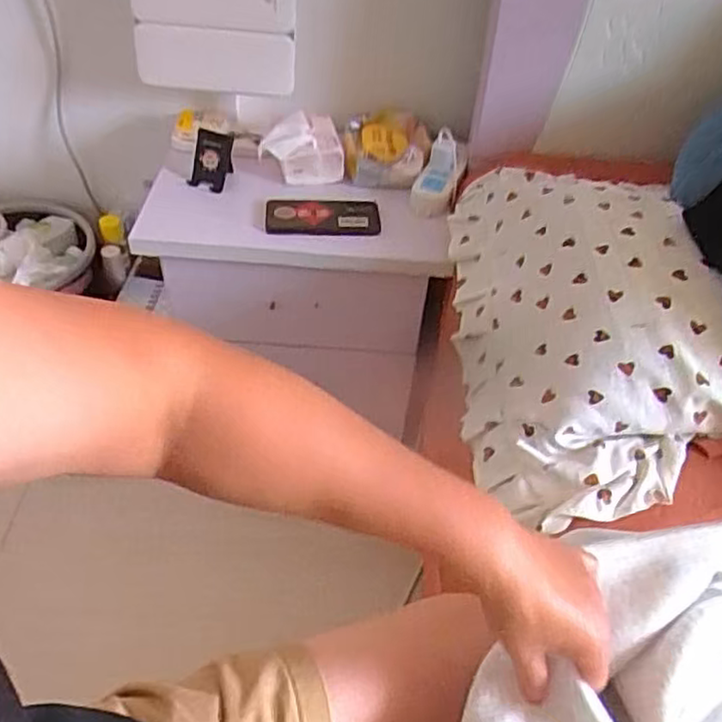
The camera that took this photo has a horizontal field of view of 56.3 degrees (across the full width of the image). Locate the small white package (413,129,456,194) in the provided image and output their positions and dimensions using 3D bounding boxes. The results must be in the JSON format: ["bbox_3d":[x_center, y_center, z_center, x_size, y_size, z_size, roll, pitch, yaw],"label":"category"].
[{"bbox_3d":[0.119,-0.292,1.022,0.055,0.039,0.100,23,87,20],"label":"small white package"}]

